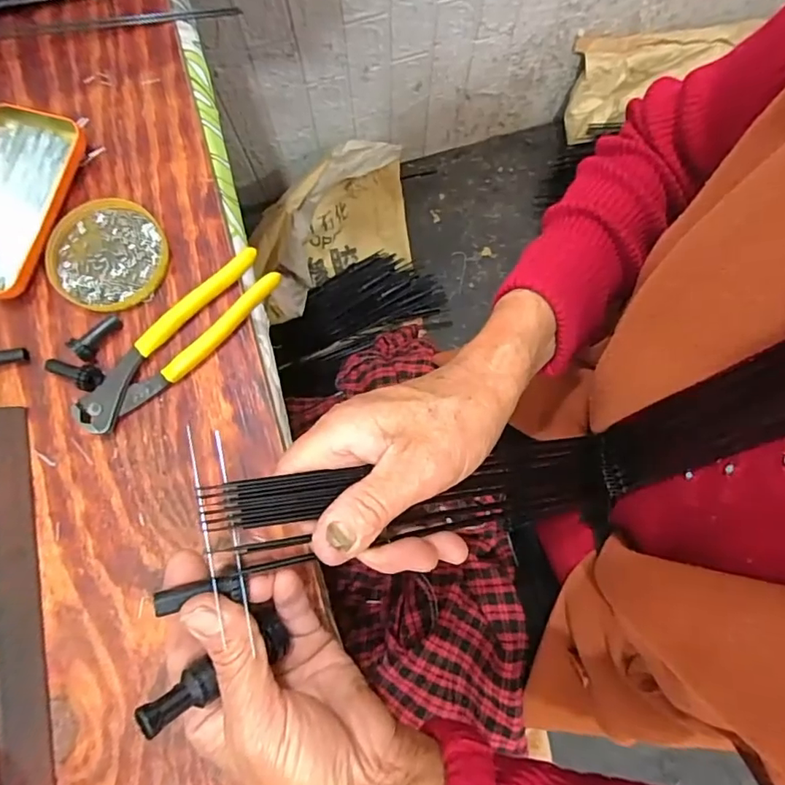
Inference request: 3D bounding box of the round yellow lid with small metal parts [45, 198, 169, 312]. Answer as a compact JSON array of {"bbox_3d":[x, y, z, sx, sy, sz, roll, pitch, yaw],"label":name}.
[{"bbox_3d":[-0.208,-0.100,0.387,0.082,0.011,0.083,0,78,0],"label":"round yellow lid with small metal parts"}]

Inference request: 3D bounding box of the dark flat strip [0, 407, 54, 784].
[{"bbox_3d":[-0.237,0.136,0.332,0.021,0.021,0.260,-12,78,-3],"label":"dark flat strip"}]

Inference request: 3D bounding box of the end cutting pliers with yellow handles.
[{"bbox_3d":[-0.150,-0.035,0.371,0.163,0.015,0.038,-43,81,-8],"label":"end cutting pliers with yellow handles"}]

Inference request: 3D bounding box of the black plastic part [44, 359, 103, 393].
[{"bbox_3d":[-0.222,-0.013,0.366,0.042,0.015,0.017,16,78,3],"label":"black plastic part"}]

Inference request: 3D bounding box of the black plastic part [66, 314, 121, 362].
[{"bbox_3d":[-0.208,-0.039,0.374,0.015,0.016,0.037,36,68,7],"label":"black plastic part"}]

